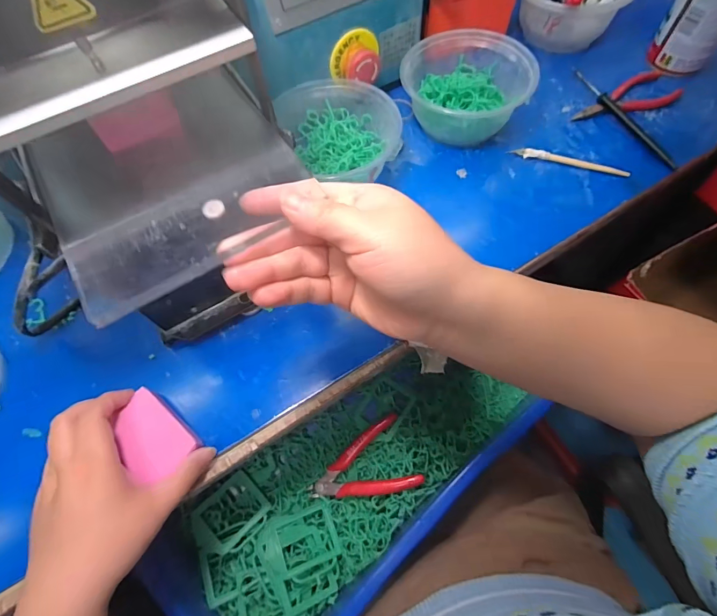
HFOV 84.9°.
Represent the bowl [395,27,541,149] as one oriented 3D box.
[{"bbox_3d":[0.116,-0.240,0.424,0.137,0.048,0.107,14,65,9],"label":"bowl"}]

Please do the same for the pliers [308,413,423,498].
[{"bbox_3d":[0.003,0.173,0.420,0.113,0.016,0.074,-22,65,-8],"label":"pliers"}]

